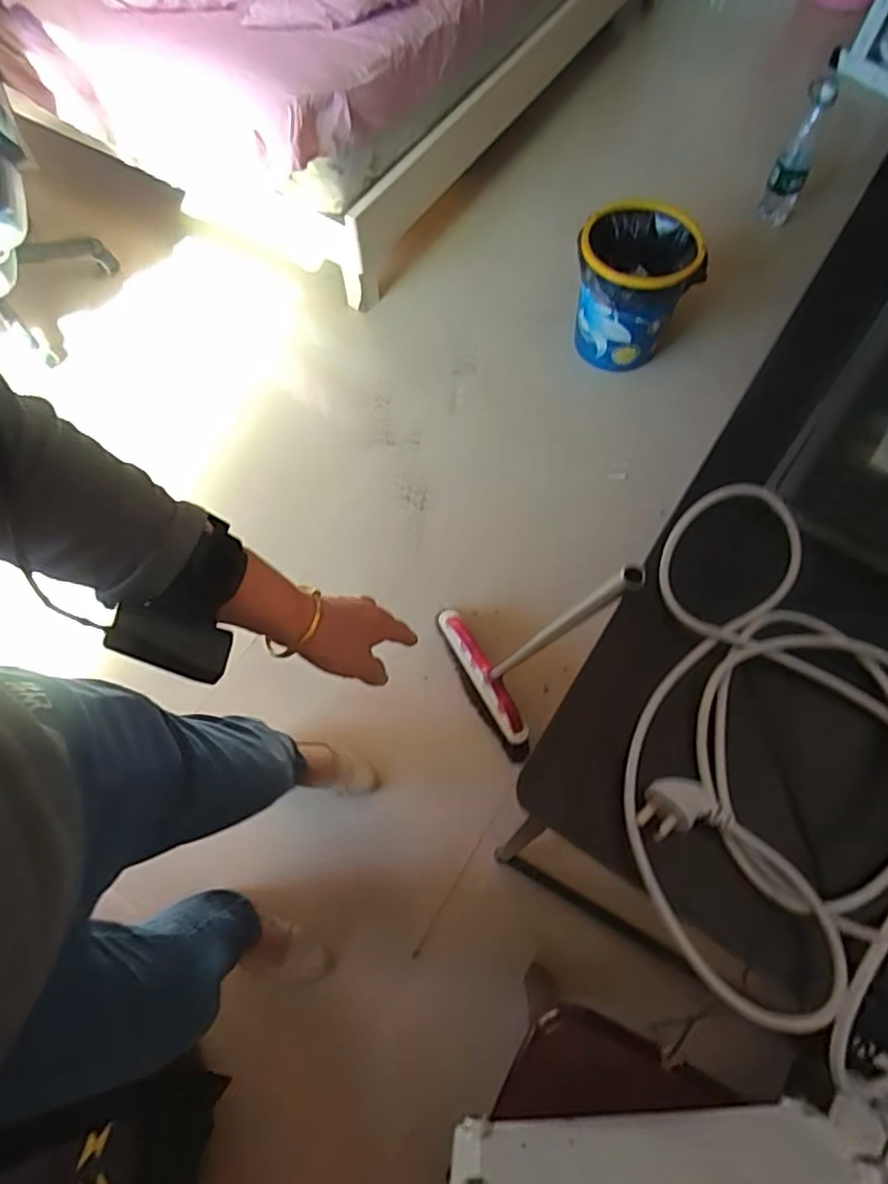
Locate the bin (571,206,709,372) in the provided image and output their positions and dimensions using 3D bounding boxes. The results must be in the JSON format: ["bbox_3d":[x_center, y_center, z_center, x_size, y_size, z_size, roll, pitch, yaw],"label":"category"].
[{"bbox_3d":[0.427,-0.672,1.465,0.271,0.306,0.256,11,68,7],"label":"bin"}]

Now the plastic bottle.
[{"bbox_3d":[0.835,-1.023,1.483,0.080,0.286,0.083,26,70,12],"label":"plastic bottle"}]

